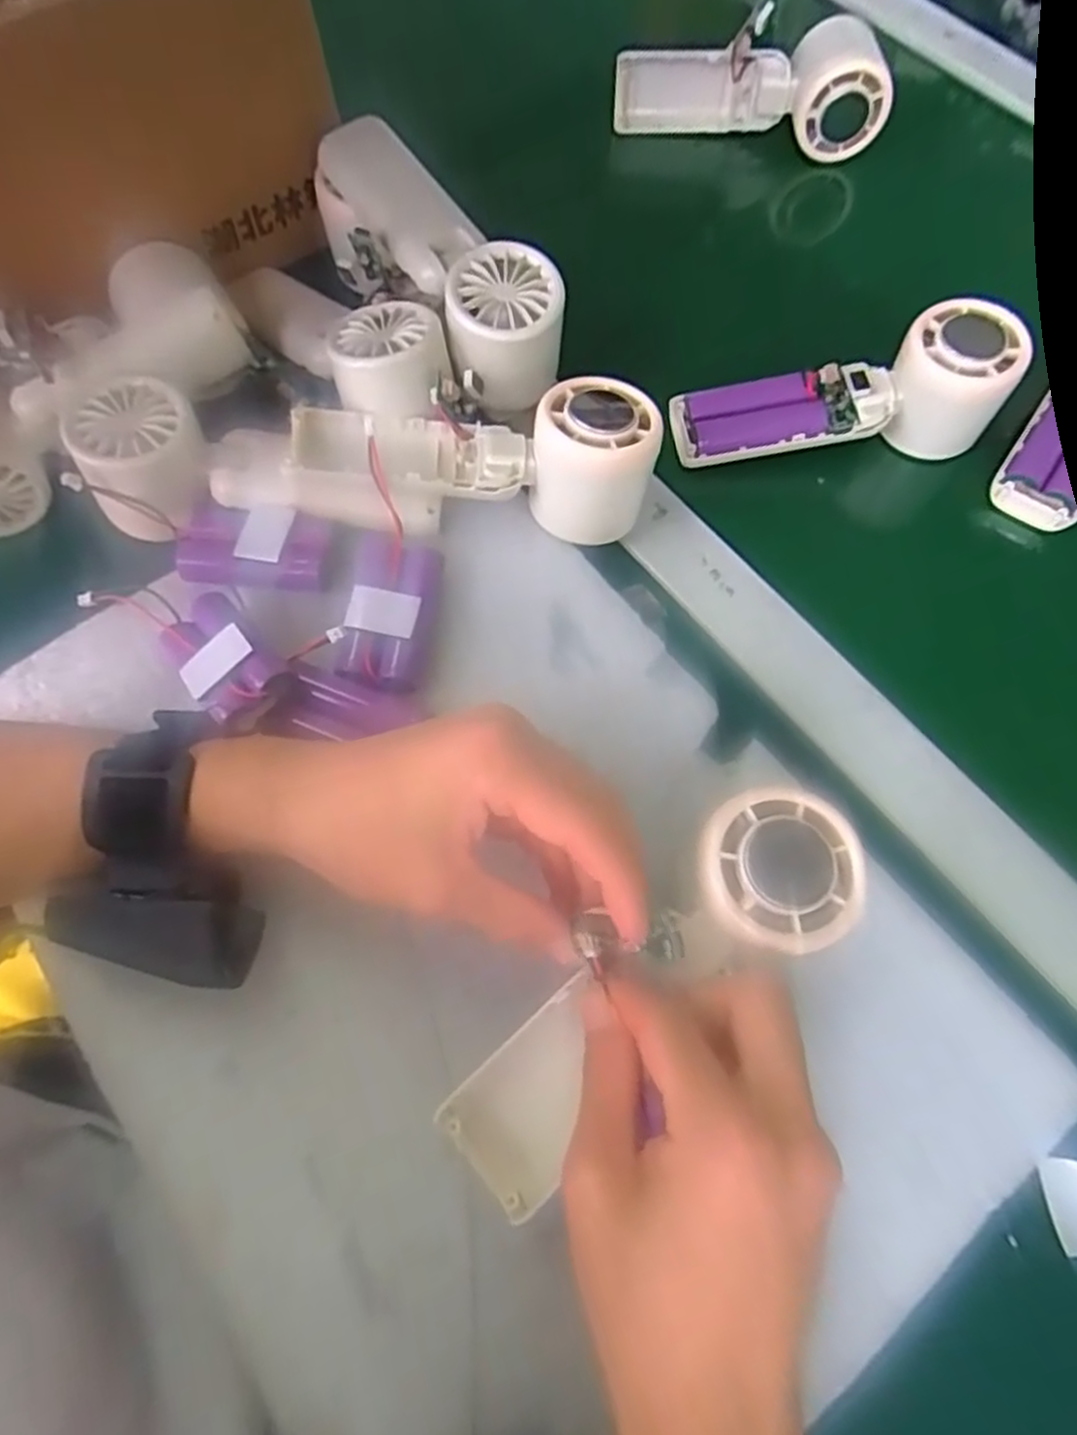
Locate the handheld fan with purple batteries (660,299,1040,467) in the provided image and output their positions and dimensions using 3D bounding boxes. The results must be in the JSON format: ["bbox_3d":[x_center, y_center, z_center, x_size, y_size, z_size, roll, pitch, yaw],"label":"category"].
[{"bbox_3d":[0.153,-0.166,0.385,0.163,0.047,0.047,-6,66,0],"label":"handheld fan with purple batteries"}]

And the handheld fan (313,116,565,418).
[{"bbox_3d":[-0.055,-0.223,0.382,0.063,0.053,0.170,-41,74,-16],"label":"handheld fan"}]

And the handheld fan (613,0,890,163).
[{"bbox_3d":[0.136,-0.408,0.482,0.166,0.063,0.049,10,67,8],"label":"handheld fan"}]

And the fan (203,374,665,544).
[{"bbox_3d":[-0.048,-0.116,0.348,0.202,0.044,0.057,-2,68,-2],"label":"fan"}]

